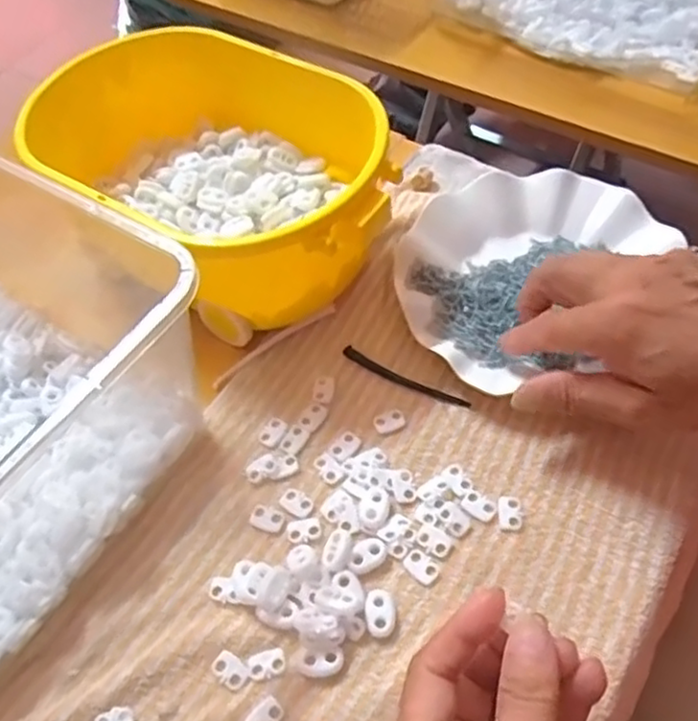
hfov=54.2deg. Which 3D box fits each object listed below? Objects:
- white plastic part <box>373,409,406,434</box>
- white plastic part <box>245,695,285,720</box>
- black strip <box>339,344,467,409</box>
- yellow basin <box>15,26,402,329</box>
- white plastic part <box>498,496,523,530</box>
[{"bbox_3d":[0.024,0.035,0.400,0.018,0.004,0.013,-24,60,-15],"label":"white plastic part"},{"bbox_3d":[-0.040,0.168,0.320,0.018,0.004,0.013,-39,64,-22],"label":"white plastic part"},{"bbox_3d":[0.034,0.011,0.421,0.085,0.004,0.009,26,60,16],"label":"black strip"},{"bbox_3d":[-0.092,-0.121,0.457,0.263,0.100,0.165,27,62,20],"label":"yellow basin"},{"bbox_3d":[0.087,0.082,0.369,0.013,0.004,0.020,4,57,3],"label":"white plastic part"}]

